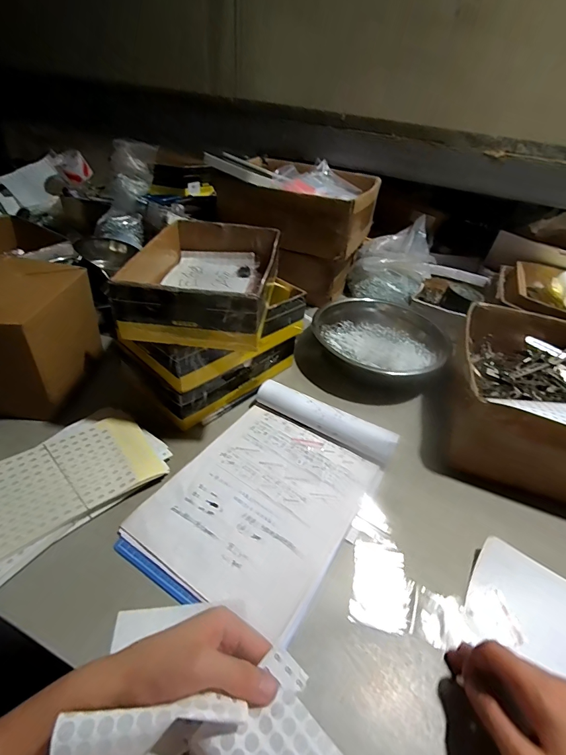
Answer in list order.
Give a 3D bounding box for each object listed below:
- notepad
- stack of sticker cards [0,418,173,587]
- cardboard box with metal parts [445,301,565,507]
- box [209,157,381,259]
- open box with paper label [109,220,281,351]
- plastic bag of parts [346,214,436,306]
[{"bbox_3d":[-0.015,0.135,0.473,0.214,0.040,0.306,25,43,23],"label":"notepad"},{"bbox_3d":[-0.276,0.131,0.444,0.138,0.026,0.256,32,45,28],"label":"stack of sticker cards"},{"bbox_3d":[0.412,0.037,0.615,0.258,0.161,0.313,18,40,15],"label":"cardboard box with metal parts"},{"bbox_3d":[0.037,-0.388,0.847,0.311,0.118,0.241,20,41,16],"label":"box"},{"bbox_3d":[-0.104,-0.146,0.530,0.167,0.071,0.257,6,39,1],"label":"open box with paper label"},{"bbox_3d":[0.262,-0.277,0.902,0.175,0.146,0.180,22,41,19],"label":"plastic bag of parts"}]

